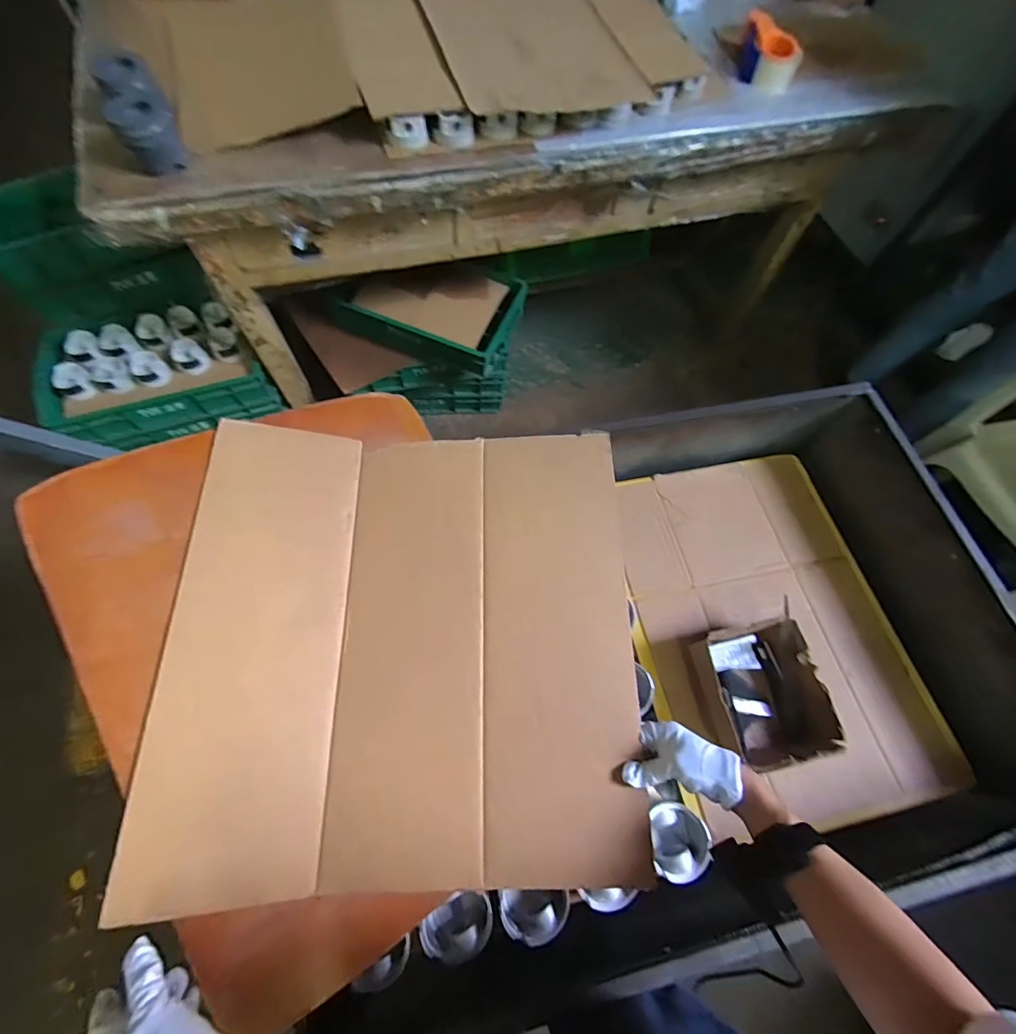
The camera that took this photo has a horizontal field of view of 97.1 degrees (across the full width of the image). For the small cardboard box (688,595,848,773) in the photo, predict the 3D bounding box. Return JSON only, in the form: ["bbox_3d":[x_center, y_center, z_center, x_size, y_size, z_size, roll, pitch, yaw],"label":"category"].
[{"bbox_3d":[0.415,0.294,0.760,0.172,0.113,0.218,-10,68,-8],"label":"small cardboard box"}]

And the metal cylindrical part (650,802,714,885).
[{"bbox_3d":[0.240,0.461,0.650,0.088,0.063,0.089,1,67,-3],"label":"metal cylindrical part"}]

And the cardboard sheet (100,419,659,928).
[{"bbox_3d":[-0.119,0.143,0.573,0.553,0.076,0.555,0,71,-1],"label":"cardboard sheet"}]

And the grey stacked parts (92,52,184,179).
[{"bbox_3d":[-0.613,-0.679,0.746,0.090,0.082,0.233,-27,71,-14],"label":"grey stacked parts"}]

